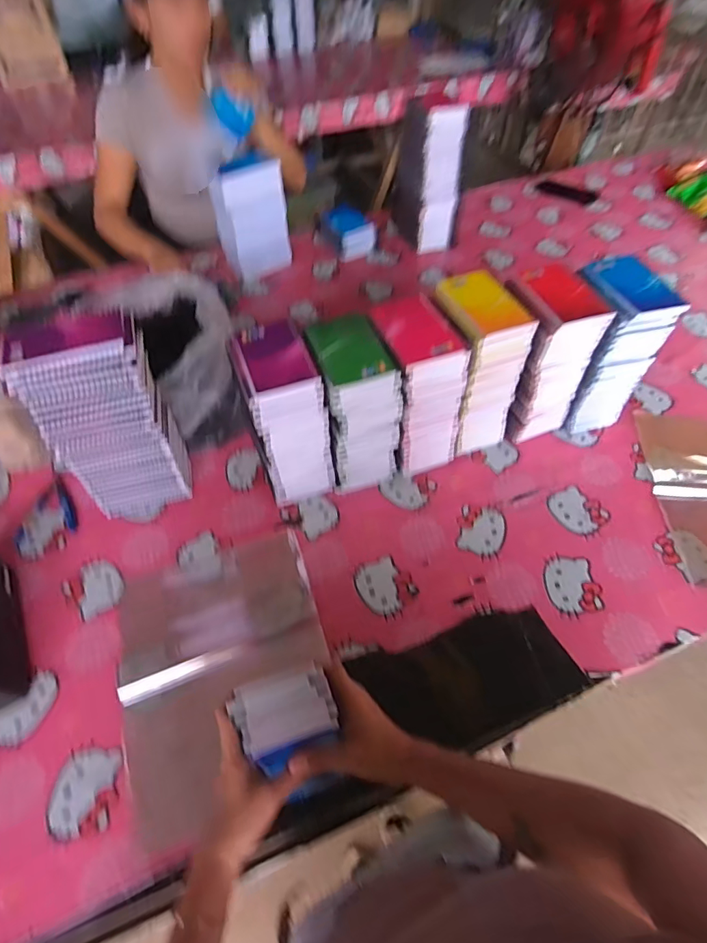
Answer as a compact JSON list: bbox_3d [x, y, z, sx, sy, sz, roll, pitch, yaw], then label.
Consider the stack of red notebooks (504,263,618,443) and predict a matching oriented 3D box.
[{"bbox_3d":[0.283,-0.172,0.731,0.109,0.248,0.126,-12,53,-7],"label":"stack of red notebooks"}]

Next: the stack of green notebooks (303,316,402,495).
[{"bbox_3d":[0.000,-0.087,0.685,0.100,0.239,0.125,-17,54,-11],"label":"stack of green notebooks"}]

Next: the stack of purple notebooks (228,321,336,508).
[{"bbox_3d":[-0.096,-0.071,0.673,0.097,0.245,0.129,-19,54,-11],"label":"stack of purple notebooks"}]

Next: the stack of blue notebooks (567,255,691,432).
[{"bbox_3d":[0.389,-0.188,0.742,0.098,0.244,0.124,-8,53,-4],"label":"stack of blue notebooks"}]

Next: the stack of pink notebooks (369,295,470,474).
[{"bbox_3d":[0.090,-0.120,0.707,0.103,0.237,0.132,-16,54,-10],"label":"stack of pink notebooks"}]

